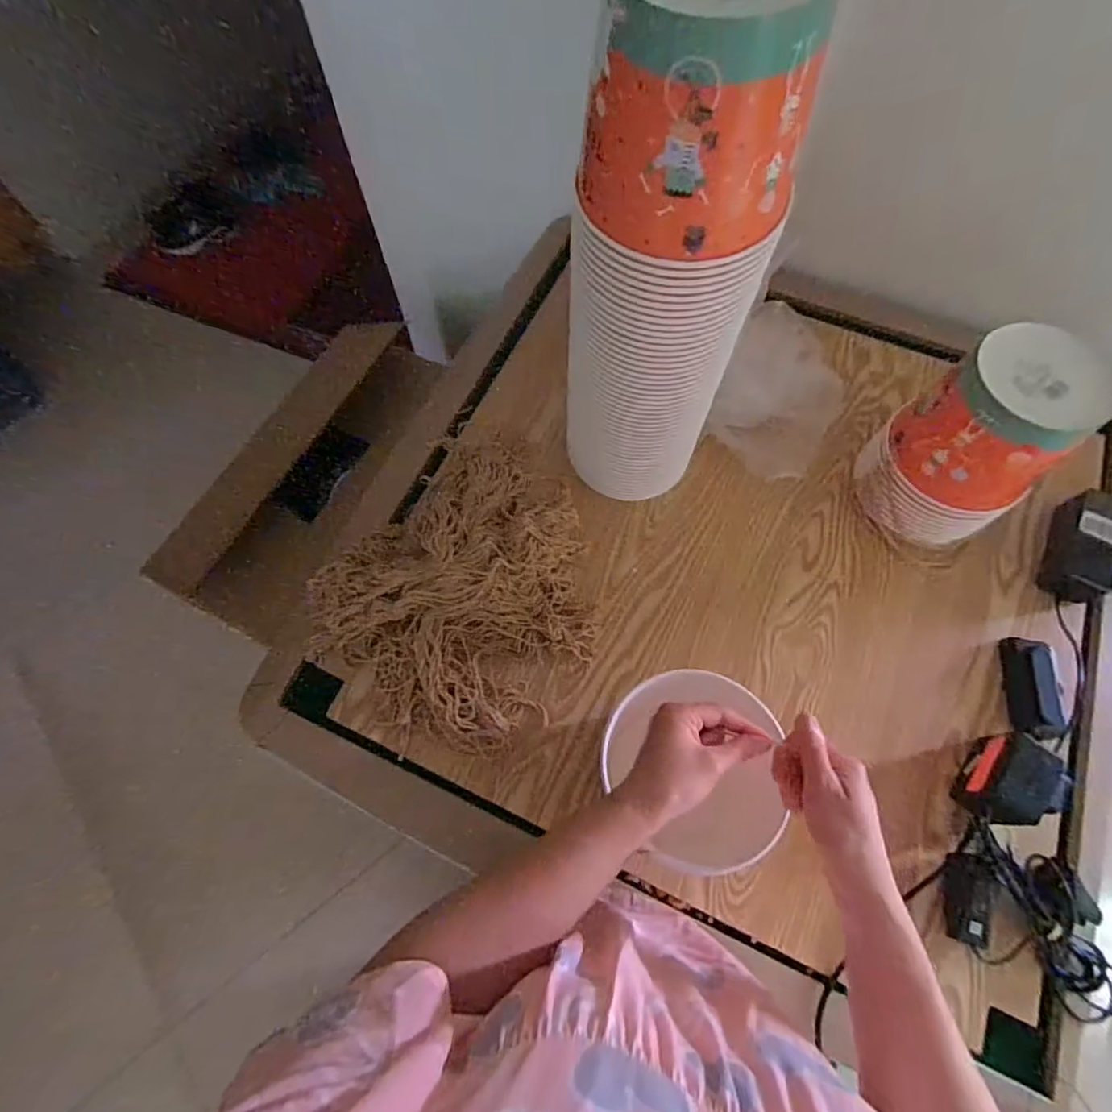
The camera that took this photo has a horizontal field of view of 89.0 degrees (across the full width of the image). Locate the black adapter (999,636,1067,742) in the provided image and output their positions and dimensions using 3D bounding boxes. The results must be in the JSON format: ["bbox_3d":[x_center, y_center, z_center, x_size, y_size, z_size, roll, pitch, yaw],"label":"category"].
[{"bbox_3d":[0.526,0.146,0.626,0.038,0.034,0.107,7,68,2],"label":"black adapter"}]

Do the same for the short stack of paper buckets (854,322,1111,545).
[{"bbox_3d":[0.460,-0.123,0.634,0.153,0.213,0.141,36,72,13],"label":"short stack of paper buckets"}]

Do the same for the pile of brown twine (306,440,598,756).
[{"bbox_3d":[-0.095,0.038,0.658,0.298,0.061,0.347,37,72,13],"label":"pile of brown twine"}]

